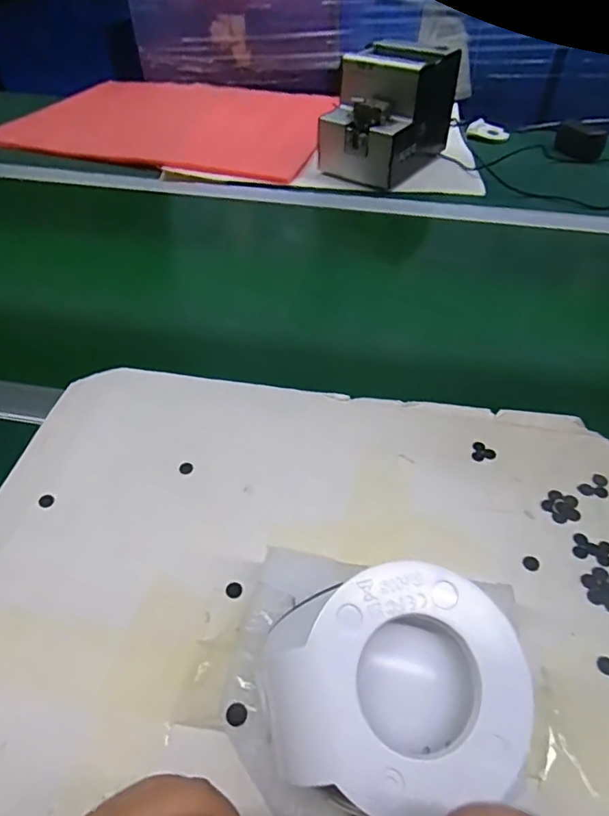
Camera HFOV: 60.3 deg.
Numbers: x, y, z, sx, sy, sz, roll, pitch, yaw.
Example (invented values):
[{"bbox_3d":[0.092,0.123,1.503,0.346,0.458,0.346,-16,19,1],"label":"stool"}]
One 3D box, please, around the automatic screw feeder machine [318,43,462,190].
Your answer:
[{"bbox_3d":[0.124,-0.433,0.779,0.128,0.151,0.183,28,51,25],"label":"automatic screw feeder machine"}]

